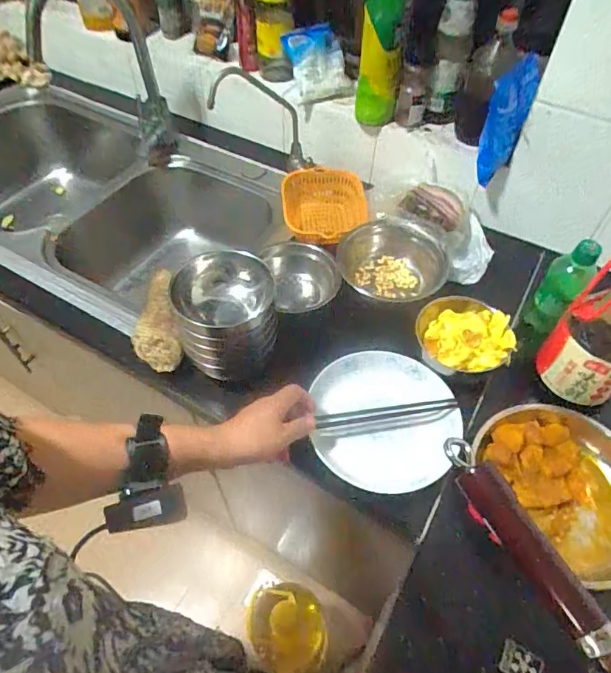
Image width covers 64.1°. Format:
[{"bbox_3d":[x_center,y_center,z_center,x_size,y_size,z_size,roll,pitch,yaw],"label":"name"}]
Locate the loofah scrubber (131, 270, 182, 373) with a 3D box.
[{"bbox_3d":[-0.215,-0.029,0.688,0.062,0.062,0.160,-12,54,-11],"label":"loofah scrubber"}]

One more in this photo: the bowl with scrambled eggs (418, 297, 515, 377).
[{"bbox_3d":[0.223,0.005,0.685,0.131,0.046,0.119,1,53,-1],"label":"bowl with scrambled eggs"}]

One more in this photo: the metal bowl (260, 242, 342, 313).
[{"bbox_3d":[-0.005,-0.089,0.782,0.117,0.054,0.132,-2,53,-3],"label":"metal bowl"}]

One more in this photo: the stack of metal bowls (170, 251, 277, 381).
[{"bbox_3d":[-0.101,-0.020,0.622,0.125,0.123,0.122,-6,53,-6],"label":"stack of metal bowls"}]

